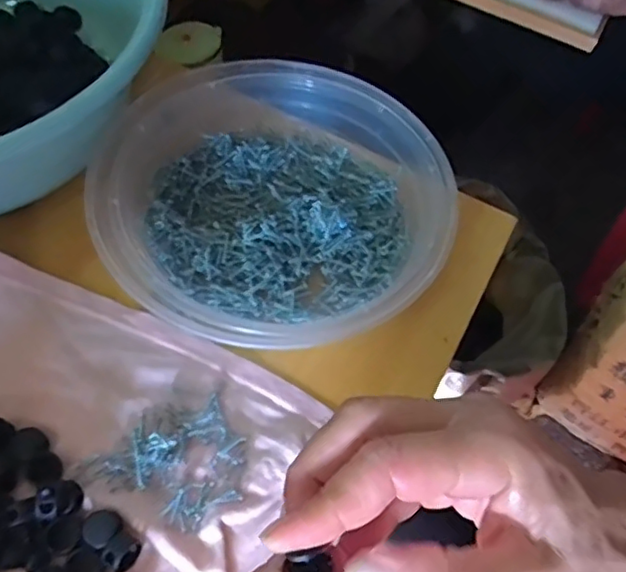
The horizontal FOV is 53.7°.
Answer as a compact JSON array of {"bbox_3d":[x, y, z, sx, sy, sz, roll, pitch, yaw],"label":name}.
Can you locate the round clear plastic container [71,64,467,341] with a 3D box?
[{"bbox_3d":[-0.022,-0.066,0.411,0.219,0.048,0.208,2,57,-3],"label":"round clear plastic container"}]

